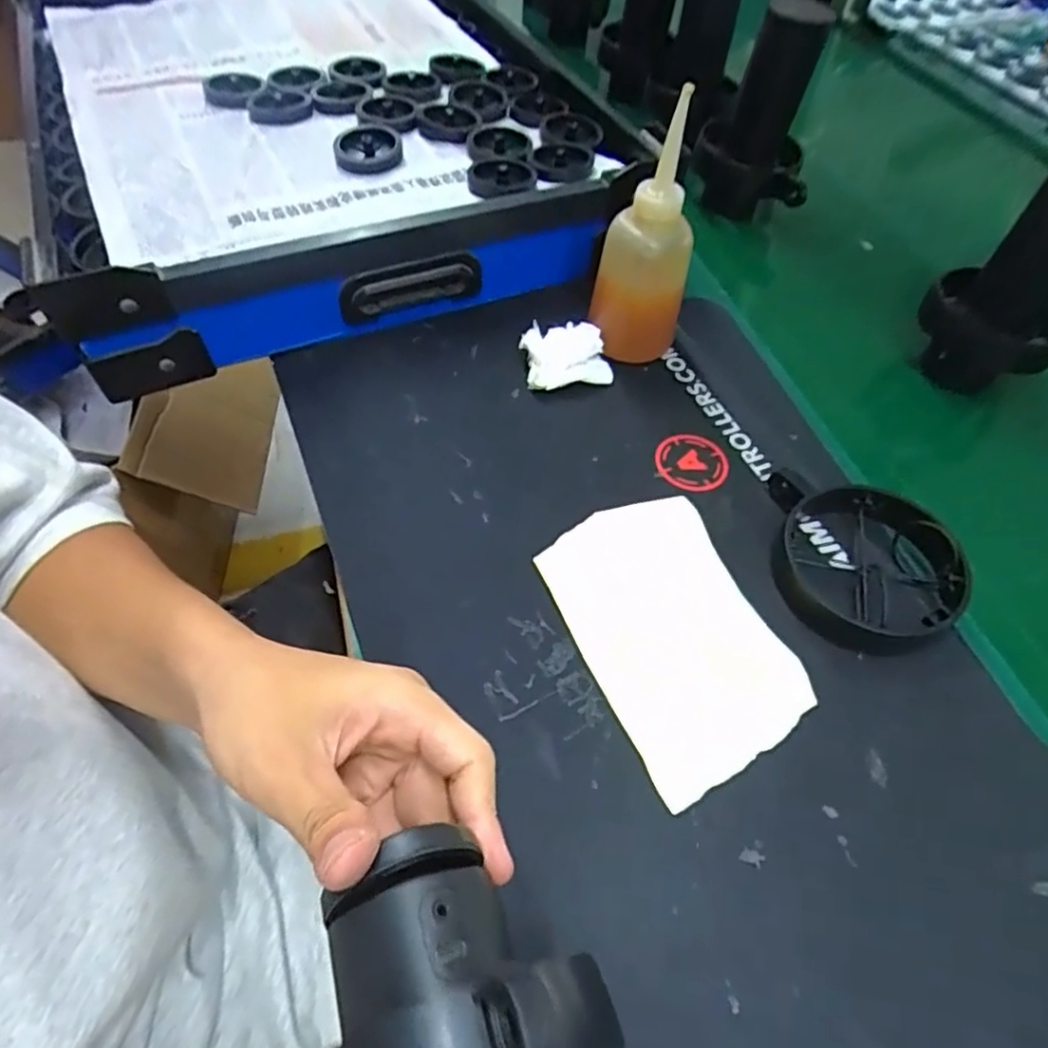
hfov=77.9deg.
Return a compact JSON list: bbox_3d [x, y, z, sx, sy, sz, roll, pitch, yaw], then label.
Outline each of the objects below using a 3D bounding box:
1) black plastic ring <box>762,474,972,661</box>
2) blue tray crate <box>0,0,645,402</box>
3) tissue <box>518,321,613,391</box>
[{"bbox_3d":[0.191,0.023,0.367,0.106,0.032,0.093,21,56,7],"label":"black plastic ring"},{"bbox_3d":[-0.220,-0.424,0.636,0.461,0.083,0.662,-16,59,-17],"label":"blue tray crate"},{"bbox_3d":[0.030,-0.124,0.474,0.060,0.025,0.052,-7,57,-12],"label":"tissue"}]

